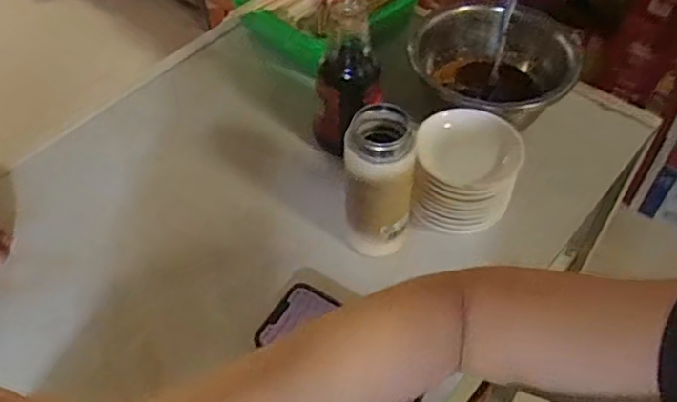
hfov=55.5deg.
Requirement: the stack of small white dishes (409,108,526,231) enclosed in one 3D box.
[{"bbox_3d":[0.118,-0.032,0.611,0.091,0.073,0.094,4,52,4],"label":"stack of small white dishes"}]

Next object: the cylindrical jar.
[{"bbox_3d":[0.036,-0.010,0.575,0.058,0.150,0.058,0,52,0],"label":"cylindrical jar"}]

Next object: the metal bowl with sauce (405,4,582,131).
[{"bbox_3d":[0.163,-0.133,0.715,0.160,0.104,0.167,0,52,0],"label":"metal bowl with sauce"}]

